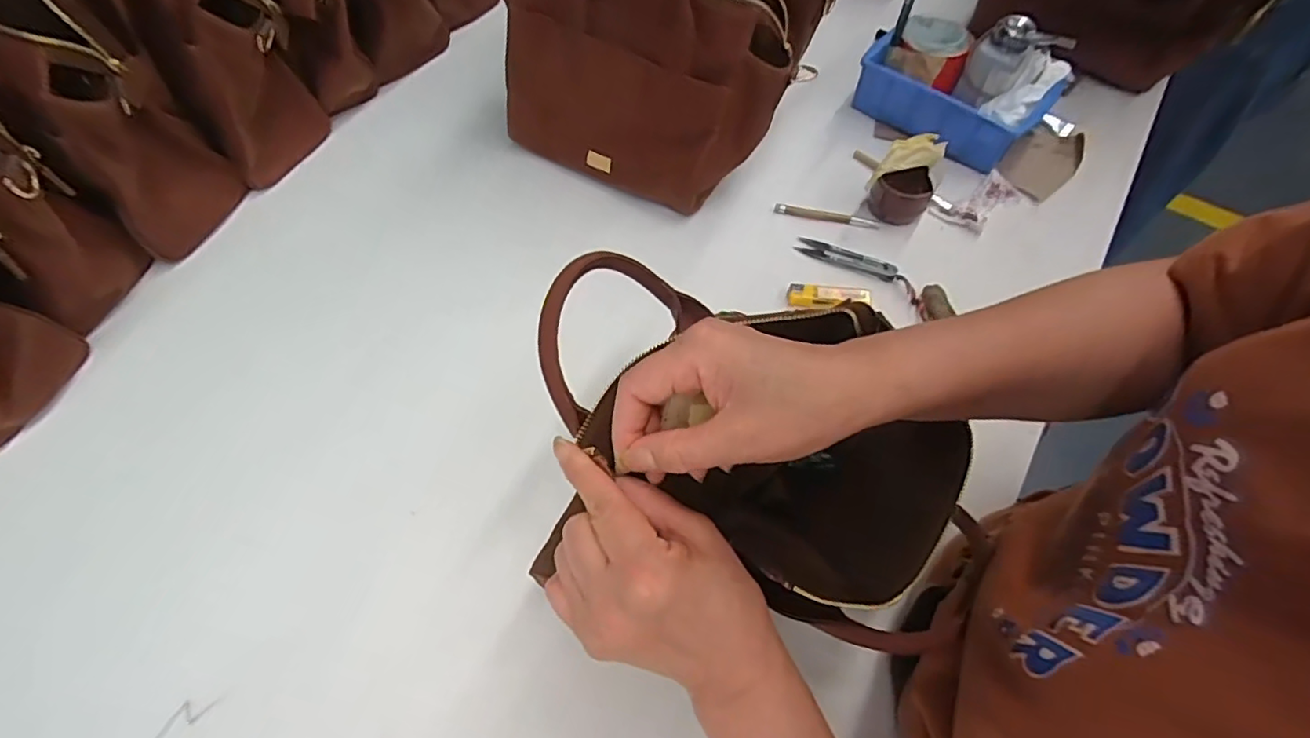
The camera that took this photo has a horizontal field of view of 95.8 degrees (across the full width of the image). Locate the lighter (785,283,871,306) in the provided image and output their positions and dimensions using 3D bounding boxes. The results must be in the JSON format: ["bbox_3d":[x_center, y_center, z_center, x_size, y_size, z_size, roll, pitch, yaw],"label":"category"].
[{"bbox_3d":[0.172,-0.071,0.582,0.083,0.011,0.024,4,61,0],"label":"lighter"}]

